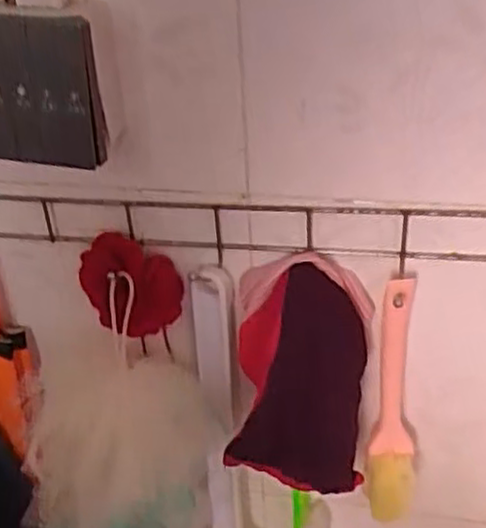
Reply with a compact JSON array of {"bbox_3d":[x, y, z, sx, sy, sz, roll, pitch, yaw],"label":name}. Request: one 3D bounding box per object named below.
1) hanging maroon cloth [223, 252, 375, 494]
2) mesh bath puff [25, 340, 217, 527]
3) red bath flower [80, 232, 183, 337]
[{"bbox_3d":[0.036,0.079,0.493,0.087,0.167,0.056,4,14,11],"label":"hanging maroon cloth"},{"bbox_3d":[-0.088,0.171,0.548,0.127,0.196,0.095,-7,33,-7],"label":"mesh bath puff"},{"bbox_3d":[-0.079,0.016,0.520,0.067,0.061,0.030,7,34,15],"label":"red bath flower"}]

